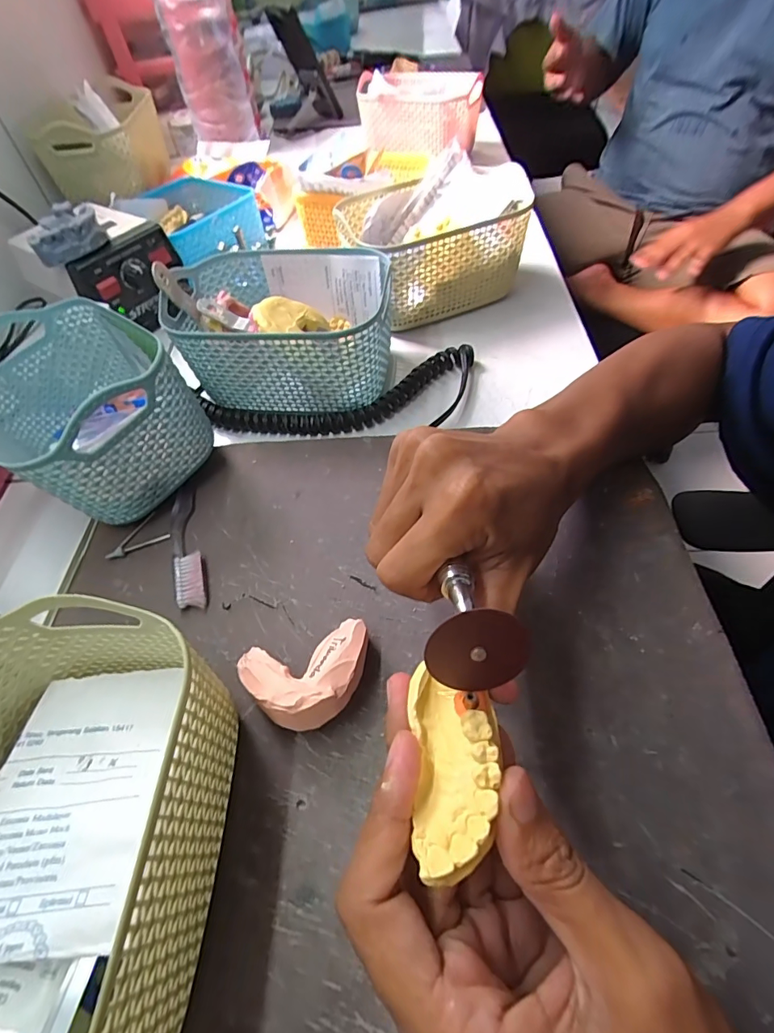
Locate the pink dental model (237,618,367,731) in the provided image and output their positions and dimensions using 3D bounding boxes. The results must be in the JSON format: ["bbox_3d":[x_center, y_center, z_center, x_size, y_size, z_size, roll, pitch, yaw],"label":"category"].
[{"bbox_3d":[-0.039,0.084,0.239,0.066,0.034,0.051,-19,55,-8],"label":"pink dental model"}]

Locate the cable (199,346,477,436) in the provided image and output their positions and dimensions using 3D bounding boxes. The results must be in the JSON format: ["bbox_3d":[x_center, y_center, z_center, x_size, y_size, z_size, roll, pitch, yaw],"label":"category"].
[{"bbox_3d":[-0.039,-0.097,0.377,0.231,0.015,0.075,-8,54,0],"label":"cable"}]

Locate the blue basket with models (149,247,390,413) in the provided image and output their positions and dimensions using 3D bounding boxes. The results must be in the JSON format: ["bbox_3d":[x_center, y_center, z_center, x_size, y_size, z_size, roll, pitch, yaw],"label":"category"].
[{"bbox_3d":[-0.083,-0.150,0.377,0.163,0.080,0.117,4,55,8],"label":"blue basket with models"}]

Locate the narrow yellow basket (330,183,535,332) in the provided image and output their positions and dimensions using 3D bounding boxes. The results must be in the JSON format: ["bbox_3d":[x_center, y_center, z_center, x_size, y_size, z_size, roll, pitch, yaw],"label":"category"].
[{"bbox_3d":[0.034,-0.251,0.440,0.140,0.081,0.117,-23,56,-11],"label":"narrow yellow basket"}]

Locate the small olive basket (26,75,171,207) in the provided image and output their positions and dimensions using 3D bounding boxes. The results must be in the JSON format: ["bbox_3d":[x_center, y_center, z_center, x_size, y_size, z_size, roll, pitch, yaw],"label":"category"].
[{"bbox_3d":[-0.348,-0.472,0.577,0.110,0.077,0.214,-8,54,0],"label":"small olive basket"}]

